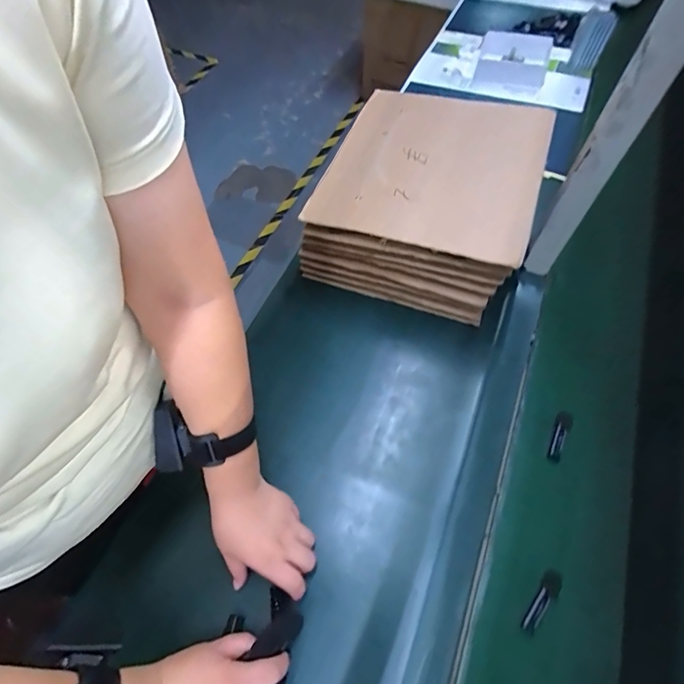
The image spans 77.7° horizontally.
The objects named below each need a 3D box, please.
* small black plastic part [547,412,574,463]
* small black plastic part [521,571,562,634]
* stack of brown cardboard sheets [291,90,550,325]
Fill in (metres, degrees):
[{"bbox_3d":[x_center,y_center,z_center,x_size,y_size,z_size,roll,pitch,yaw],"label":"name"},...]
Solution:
[{"bbox_3d":[0.292,0.126,0.569,0.016,0.020,0.076,26,63,14],"label":"small black plastic part"},{"bbox_3d":[0.219,0.284,0.463,0.018,0.014,0.066,31,64,16],"label":"small black plastic part"},{"bbox_3d":[0.146,-0.252,0.714,0.306,0.182,0.380,20,62,10],"label":"stack of brown cardboard sheets"}]

